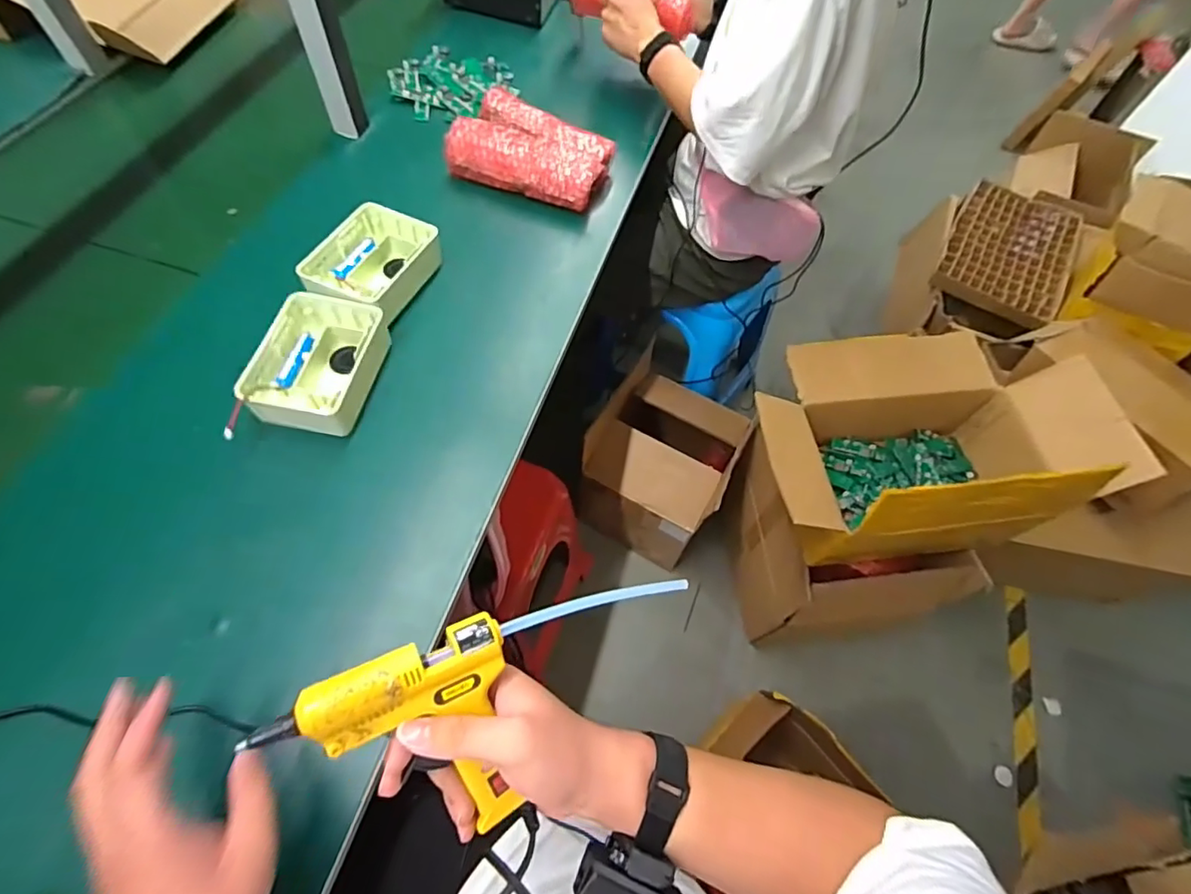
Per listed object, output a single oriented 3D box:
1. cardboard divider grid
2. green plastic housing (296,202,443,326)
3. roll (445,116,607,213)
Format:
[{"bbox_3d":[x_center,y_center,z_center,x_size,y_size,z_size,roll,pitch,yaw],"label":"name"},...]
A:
[{"bbox_3d":[1.067,-0.501,1.433,0.287,0.052,0.452,31,63,12],"label":"cardboard divider grid"},{"bbox_3d":[-0.266,-0.216,0.669,0.122,0.044,0.152,20,61,7],"label":"green plastic housing"},{"bbox_3d":[-0.097,-0.395,0.773,0.207,0.061,0.068,16,61,5],"label":"roll"}]

